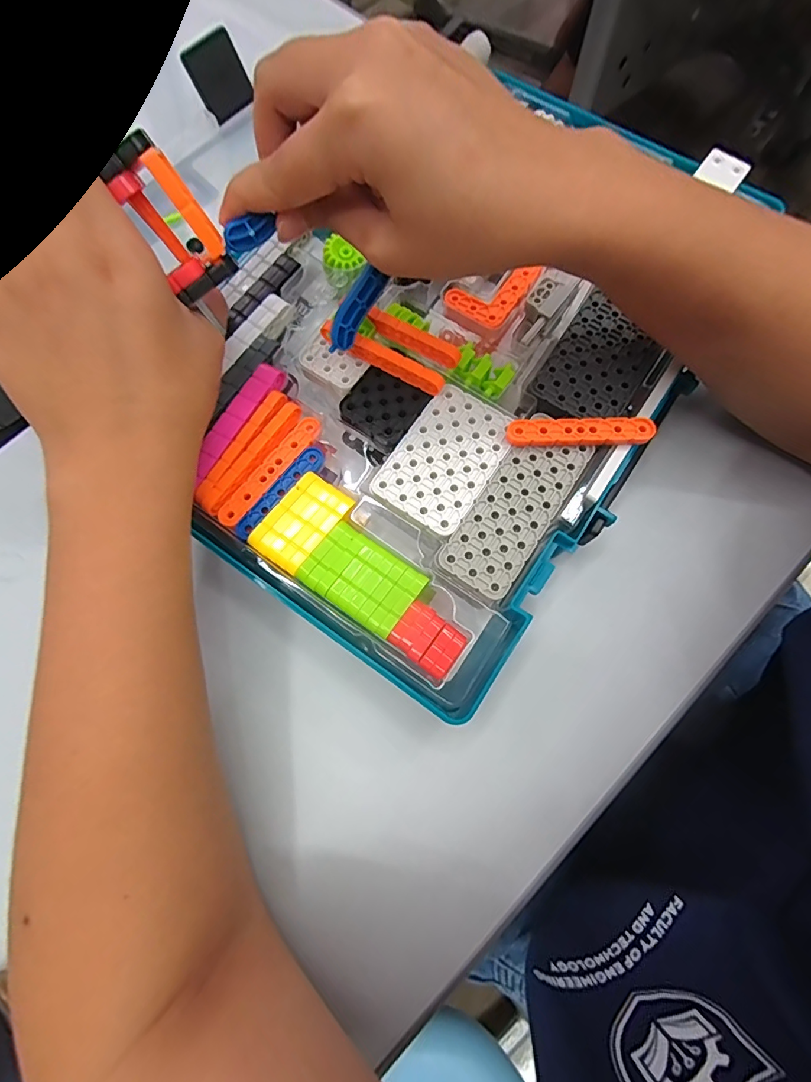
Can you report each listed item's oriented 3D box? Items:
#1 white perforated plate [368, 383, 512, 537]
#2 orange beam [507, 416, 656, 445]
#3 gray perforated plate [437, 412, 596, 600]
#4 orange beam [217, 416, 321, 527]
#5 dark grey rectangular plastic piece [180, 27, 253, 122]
[{"bbox_3d":[0.022,-0.045,0.248,0.050,0.004,0.075,33,78,10],"label":"white perforated plate"},{"bbox_3d":[0.091,-0.057,0.247,0.074,0.006,0.015,1,75,2],"label":"orange beam"},{"bbox_3d":[0.057,-0.019,0.240,0.038,0.004,0.096,33,78,10],"label":"gray perforated plate"},{"bbox_3d":[-0.073,-0.039,0.252,0.013,0.004,0.073,38,79,11],"label":"orange beam"},{"bbox_3d":[-0.126,-0.316,0.319,0.036,0.038,0.004,-45,45,-9],"label":"dark grey rectangular plastic piece"}]

